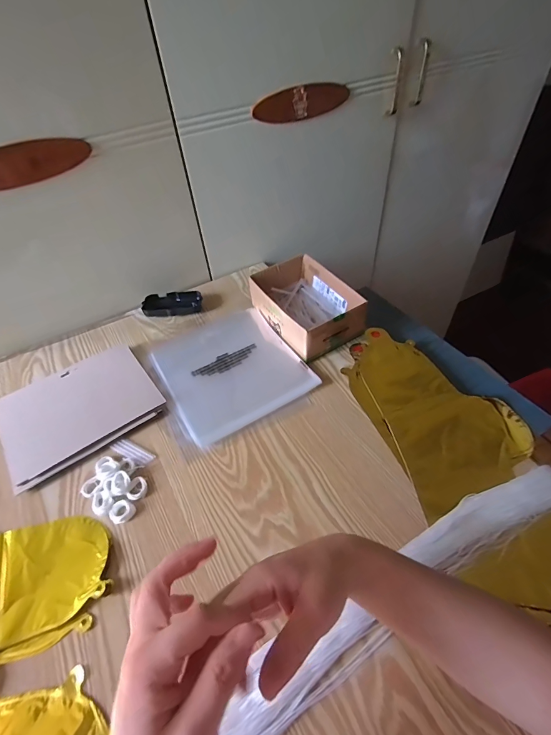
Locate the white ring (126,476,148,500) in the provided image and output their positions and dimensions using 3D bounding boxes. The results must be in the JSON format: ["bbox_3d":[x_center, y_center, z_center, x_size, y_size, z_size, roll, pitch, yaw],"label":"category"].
[{"bbox_3d":[-0.171,0.150,0.444,0.020,0.008,0.027,9,49,13],"label":"white ring"}]

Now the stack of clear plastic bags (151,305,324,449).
[{"bbox_3d":[-0.075,-0.006,0.574,0.204,0.020,0.223,-26,51,-18],"label":"stack of clear plastic bags"}]

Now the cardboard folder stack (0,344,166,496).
[{"bbox_3d":[-0.290,0.055,0.524,0.206,0.022,0.161,-31,53,-22],"label":"cardboard folder stack"}]

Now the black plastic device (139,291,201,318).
[{"bbox_3d":[-0.197,-0.121,0.684,0.107,0.026,0.051,-11,48,-5],"label":"black plastic device"}]

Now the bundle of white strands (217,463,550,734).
[{"bbox_3d":[-0.006,0.287,0.303,0.786,0.026,0.058,-26,51,-18],"label":"bundle of white strands"}]

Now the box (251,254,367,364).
[{"bbox_3d":[0.051,-0.107,0.620,0.128,0.070,0.185,-27,51,-19],"label":"box"}]

